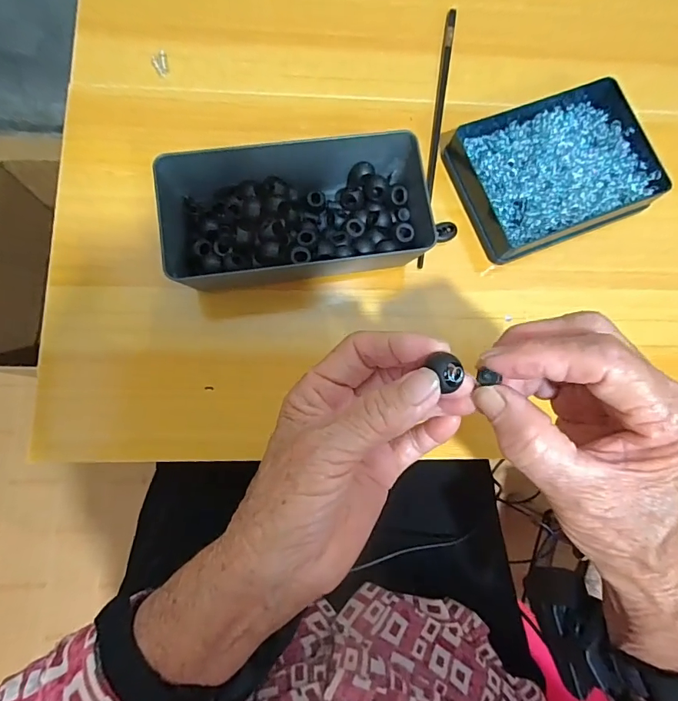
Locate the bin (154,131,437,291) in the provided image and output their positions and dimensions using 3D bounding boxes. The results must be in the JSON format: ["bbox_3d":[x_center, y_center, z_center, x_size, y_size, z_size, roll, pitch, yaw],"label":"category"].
[{"bbox_3d":[-0.029,-0.103,0.329,0.190,0.053,0.109,-11,84,-7],"label":"bin"}]

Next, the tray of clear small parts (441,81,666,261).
[{"bbox_3d":[0.172,-0.148,0.357,0.148,0.029,0.116,-22,86,-8],"label":"tray of clear small parts"}]

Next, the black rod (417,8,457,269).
[{"bbox_3d":[0.082,-0.182,0.369,0.006,0.011,0.237,10,82,-5],"label":"black rod"}]

